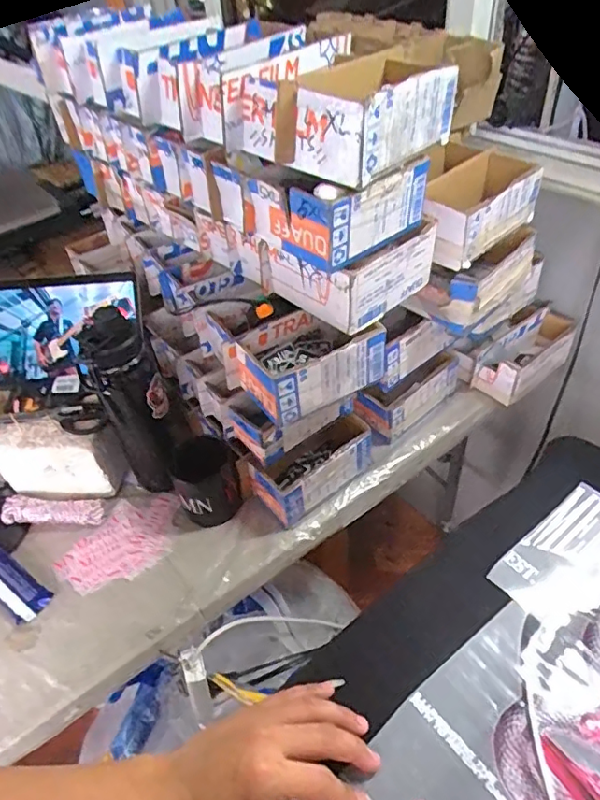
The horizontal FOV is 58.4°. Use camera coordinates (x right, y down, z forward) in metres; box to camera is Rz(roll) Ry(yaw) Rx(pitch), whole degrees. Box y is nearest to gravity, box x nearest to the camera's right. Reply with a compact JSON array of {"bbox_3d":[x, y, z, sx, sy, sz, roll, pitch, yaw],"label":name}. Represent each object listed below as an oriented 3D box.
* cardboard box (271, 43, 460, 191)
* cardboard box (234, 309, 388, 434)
[{"bbox_3d":[0.061,-0.275,0.522,0.111,0.072,0.150,26,52,29],"label":"cardboard box"},{"bbox_3d":[0.008,-0.046,0.625,0.156,0.069,0.103,-28,48,-22],"label":"cardboard box"}]

